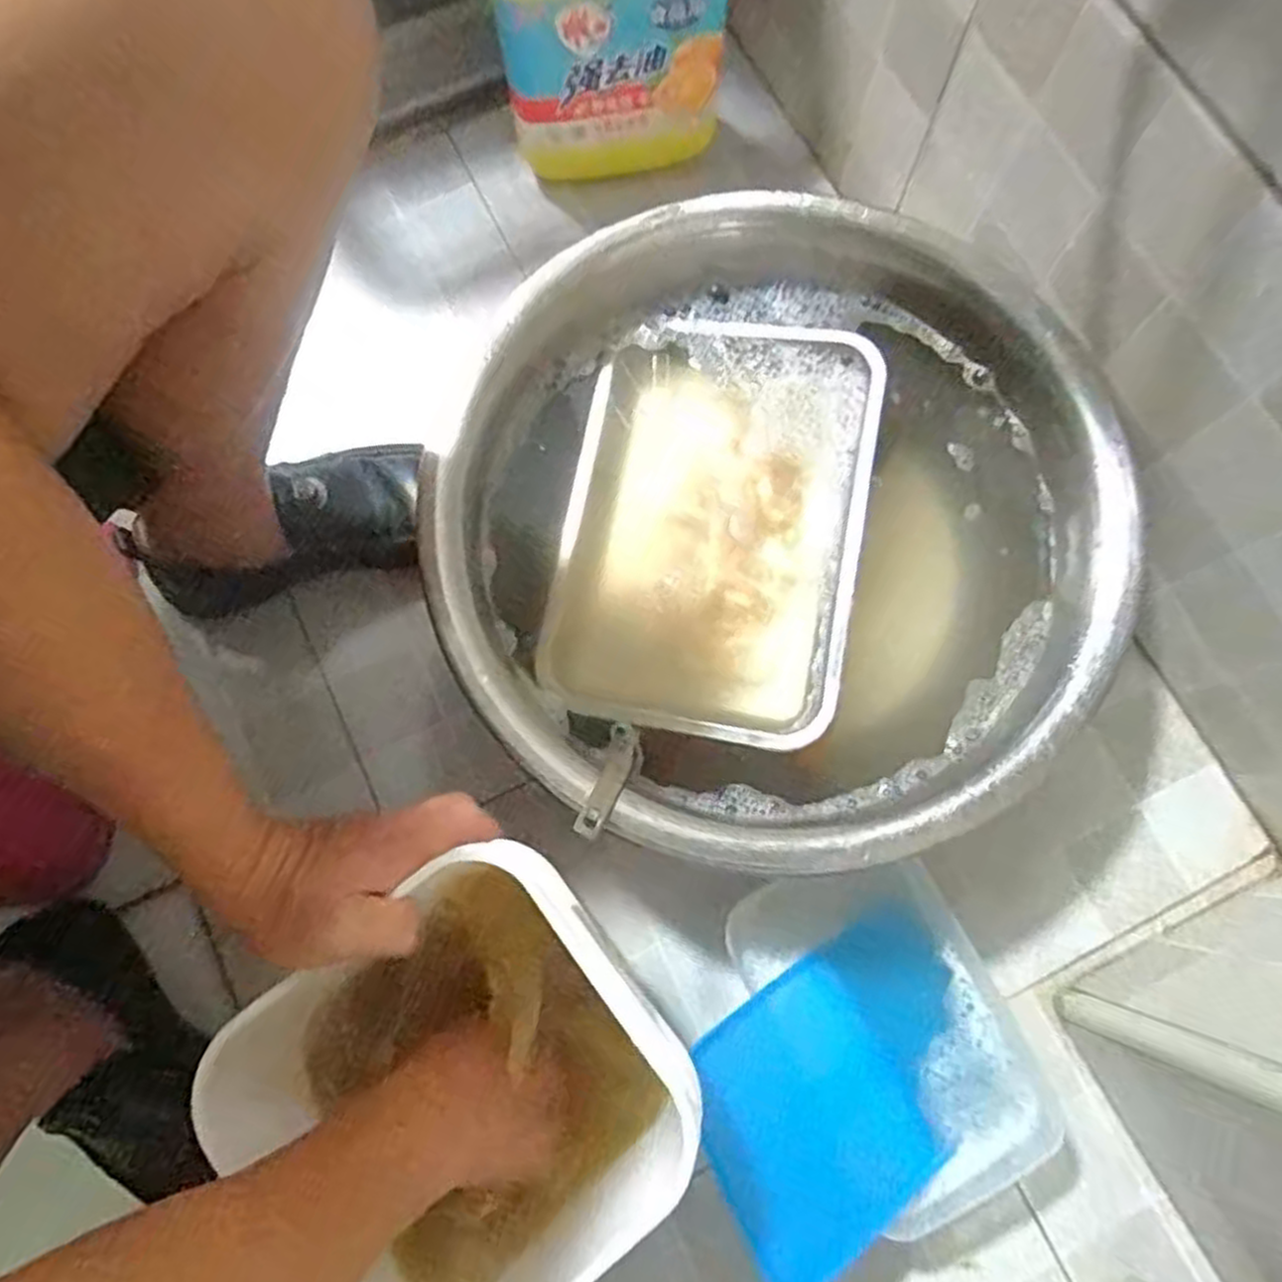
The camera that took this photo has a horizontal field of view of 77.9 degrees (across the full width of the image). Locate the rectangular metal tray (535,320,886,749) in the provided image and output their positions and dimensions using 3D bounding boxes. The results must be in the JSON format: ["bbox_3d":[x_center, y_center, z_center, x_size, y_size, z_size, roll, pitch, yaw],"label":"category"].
[{"bbox_3d":[0.050,-0.083,0.589,0.215,0.077,0.302,12,75,4],"label":"rectangular metal tray"}]

